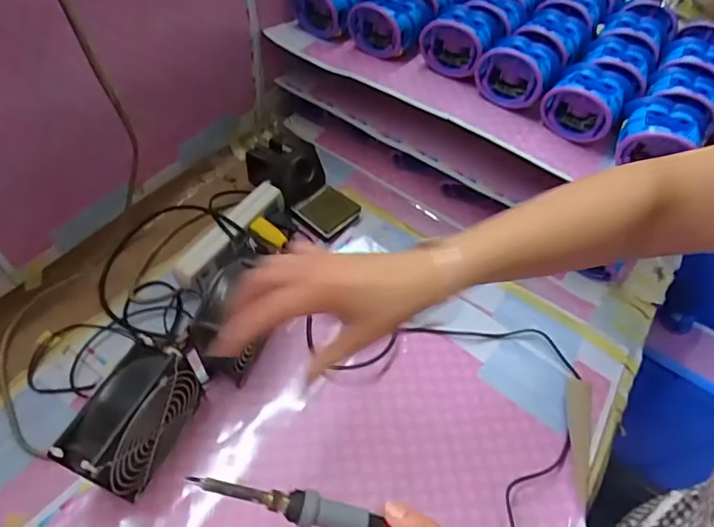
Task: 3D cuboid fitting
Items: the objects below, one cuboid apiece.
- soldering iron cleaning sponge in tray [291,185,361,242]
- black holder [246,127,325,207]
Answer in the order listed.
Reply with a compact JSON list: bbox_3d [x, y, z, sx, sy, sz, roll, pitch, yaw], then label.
[{"bbox_3d":[-0.040,-0.071,0.673,0.072,0.026,0.073,37,60,21],"label":"soldering iron cleaning sponge in tray"},{"bbox_3d":[-0.094,-0.136,0.682,0.092,0.060,0.085,2,54,-3],"label":"black holder"}]

